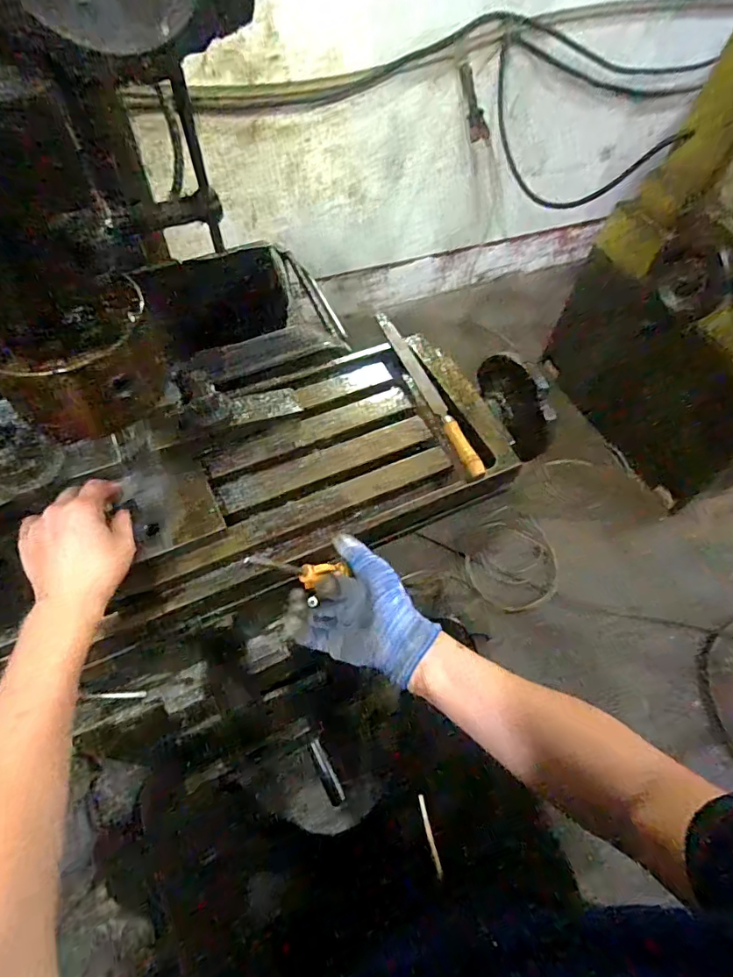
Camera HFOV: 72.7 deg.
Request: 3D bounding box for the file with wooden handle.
[{"bbox_3d":[0.074,-0.127,0.616,0.021,0.019,0.285,-16,60,-14],"label":"file with wooden handle"}]

